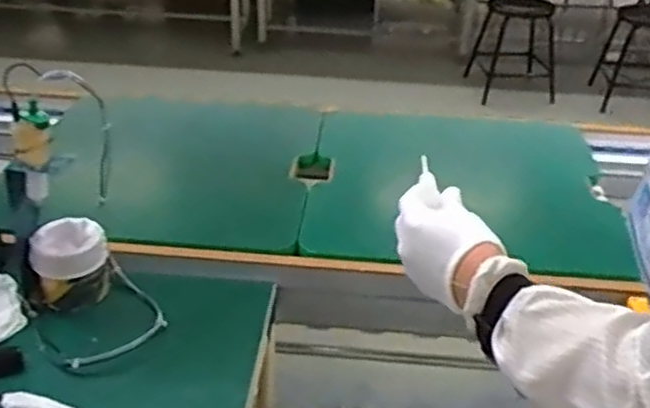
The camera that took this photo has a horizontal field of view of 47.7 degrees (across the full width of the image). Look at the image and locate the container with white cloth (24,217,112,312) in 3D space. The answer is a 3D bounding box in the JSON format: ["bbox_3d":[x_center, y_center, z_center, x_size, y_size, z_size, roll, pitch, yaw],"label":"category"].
[{"bbox_3d":[-0.338,0.079,0.971,0.104,0.089,0.080,-10,34,-19],"label":"container with white cloth"}]

